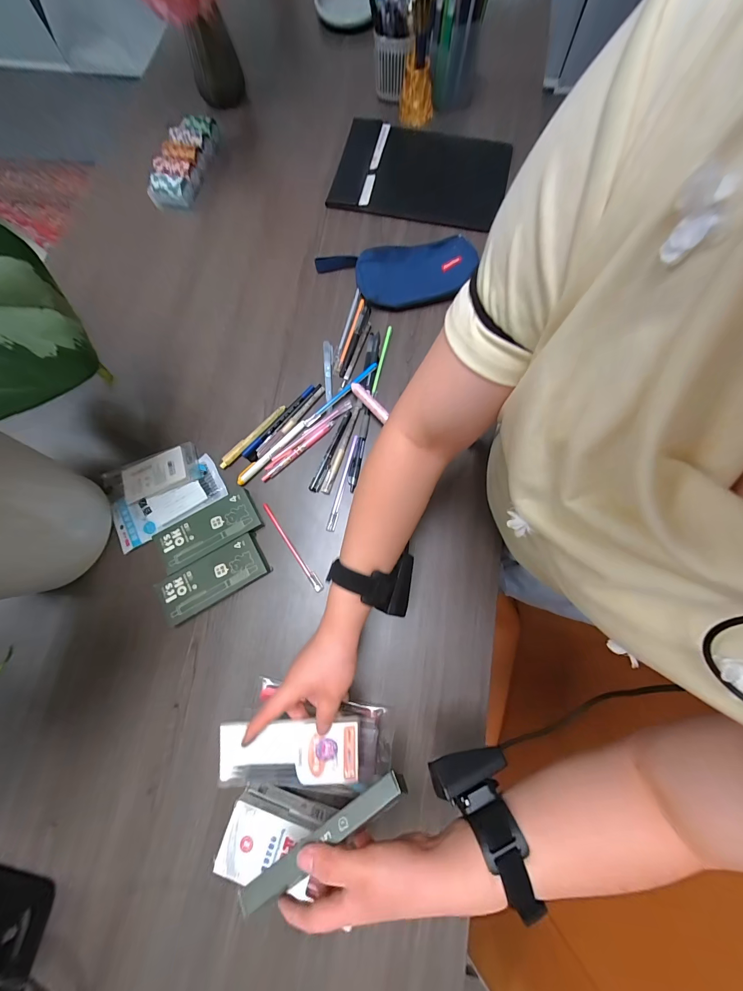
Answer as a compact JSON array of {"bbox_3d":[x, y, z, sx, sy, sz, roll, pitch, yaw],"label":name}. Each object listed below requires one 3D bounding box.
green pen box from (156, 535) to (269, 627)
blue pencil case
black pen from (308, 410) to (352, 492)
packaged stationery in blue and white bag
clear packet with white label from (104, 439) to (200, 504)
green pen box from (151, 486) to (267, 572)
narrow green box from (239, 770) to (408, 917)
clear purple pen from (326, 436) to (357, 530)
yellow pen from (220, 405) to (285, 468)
[{"bbox_3d":[-0.222,0.116,0.461,0.143,0.019,0.065,-28,77,-6],"label":"green pen box"},{"bbox_3d":[0.049,-0.387,0.574,0.259,0.033,0.117,-13,76,-2],"label":"blue pencil case"},{"bbox_3d":[-0.063,-0.071,0.511,0.015,0.009,0.141,21,77,7],"label":"black pen"},{"bbox_3d":[-0.308,0.010,0.494,0.167,0.009,0.079,-31,77,-6],"label":"packaged stationery in blue and white bag"},{"bbox_3d":[-0.339,-0.032,0.502,0.139,0.011,0.065,-21,76,-4],"label":"clear packet with white label"},{"bbox_3d":[-0.239,0.050,0.477,0.145,0.009,0.069,-30,77,-6],"label":"green pen box"},{"bbox_3d":[-0.037,0.291,0.277,0.150,0.015,0.020,-29,77,-11],"label":"narrow green box"},{"bbox_3d":[-0.043,-0.020,0.501,0.012,0.006,0.154,13,76,5],"label":"clear purple pen"},{"bbox_3d":[-0.187,-0.093,0.515,0.134,0.007,0.015,-43,79,-9],"label":"yellow pen"}]

